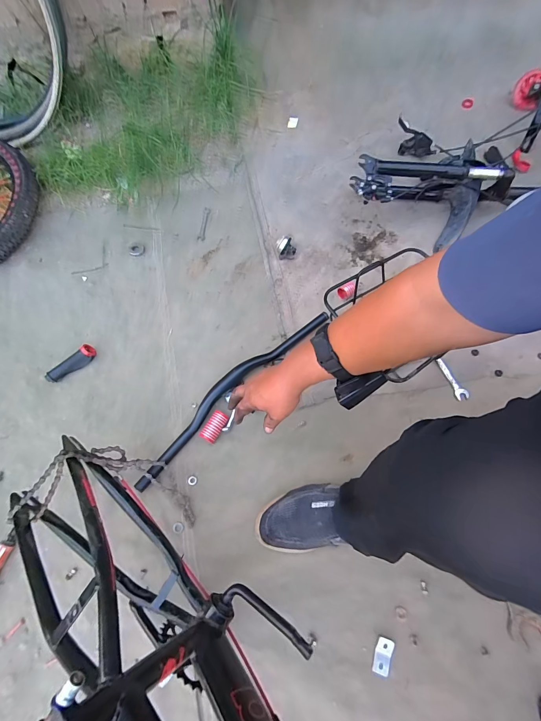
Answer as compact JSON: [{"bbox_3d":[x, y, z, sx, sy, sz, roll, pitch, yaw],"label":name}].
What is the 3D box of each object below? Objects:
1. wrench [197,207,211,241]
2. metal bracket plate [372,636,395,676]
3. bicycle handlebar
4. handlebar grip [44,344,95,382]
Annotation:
[{"bbox_3d":[-0.184,-0.379,0.871,0.020,0.008,0.099,9,81,4],"label":"wrench"},{"bbox_3d":[0.183,0.478,0.506,0.027,0.007,0.047,18,69,7],"label":"metal bracket plate"},{"bbox_3d":[-0.083,0.060,0.659,0.507,0.060,0.064,-42,73,-15],"label":"bicycle handlebar"},{"bbox_3d":[-0.441,0.011,0.698,0.036,0.030,0.110,39,73,15],"label":"handlebar grip"}]

